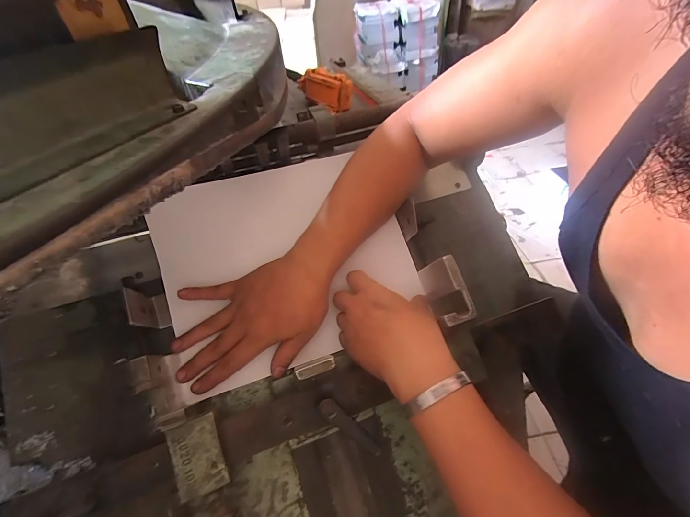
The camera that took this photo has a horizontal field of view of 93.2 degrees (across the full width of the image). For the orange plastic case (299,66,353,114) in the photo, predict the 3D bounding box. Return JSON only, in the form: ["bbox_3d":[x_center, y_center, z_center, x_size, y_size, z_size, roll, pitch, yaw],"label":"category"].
[{"bbox_3d":[-0.037,-0.321,0.614,0.052,0.059,0.114,-35,51,-26],"label":"orange plastic case"}]

